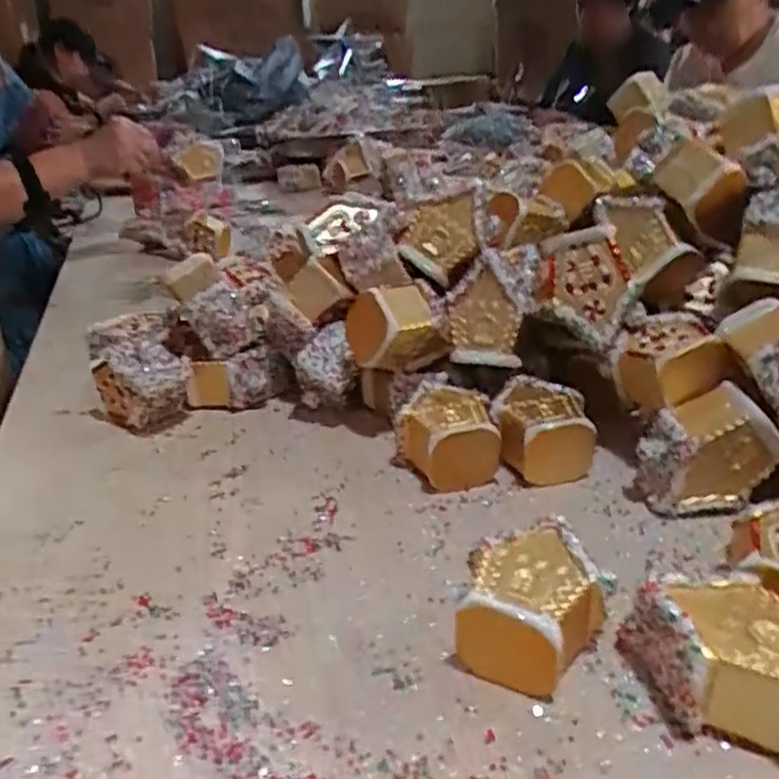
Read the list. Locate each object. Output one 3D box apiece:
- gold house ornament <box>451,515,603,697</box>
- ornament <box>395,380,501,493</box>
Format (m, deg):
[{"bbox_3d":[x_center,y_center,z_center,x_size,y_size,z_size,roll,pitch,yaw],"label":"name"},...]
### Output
[{"bbox_3d":[0.069,0.105,0.345,0.068,0.044,0.075,4,27,16],"label":"gold house ornament"},{"bbox_3d":[0.038,0.033,0.490,0.065,0.044,0.083,-7,26,-6],"label":"ornament"}]

